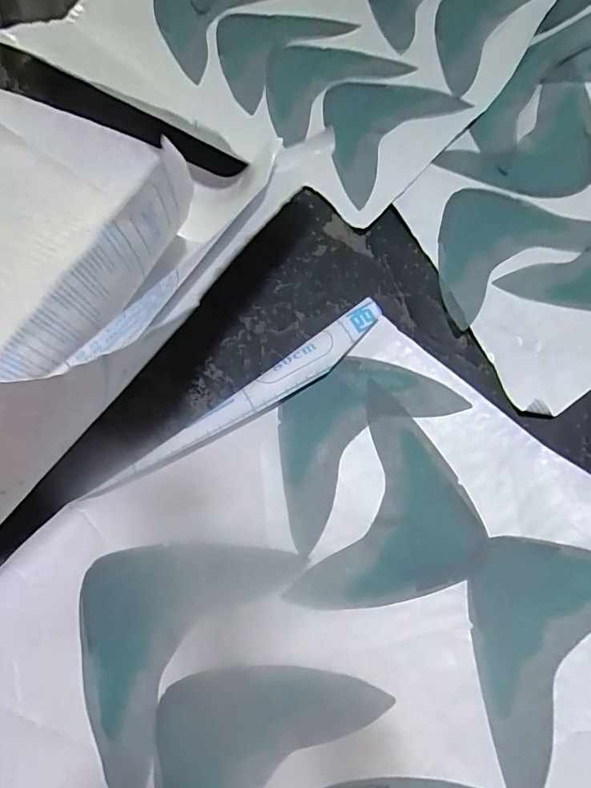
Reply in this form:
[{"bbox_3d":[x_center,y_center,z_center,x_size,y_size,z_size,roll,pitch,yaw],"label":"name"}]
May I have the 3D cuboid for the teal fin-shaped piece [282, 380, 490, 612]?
[{"bbox_3d":[0.080,0.091,0.348,0.112,0.008,0.166,23,72,8],"label":"teal fin-shaped piece"}]

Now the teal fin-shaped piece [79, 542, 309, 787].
[{"bbox_3d":[-0.091,0.154,0.321,0.112,0.012,0.170,35,74,12],"label":"teal fin-shaped piece"}]

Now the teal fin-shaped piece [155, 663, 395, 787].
[{"bbox_3d":[-0.037,0.232,0.293,0.114,0.005,0.167,35,70,12],"label":"teal fin-shaped piece"}]

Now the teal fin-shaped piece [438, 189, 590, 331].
[{"bbox_3d":[0.183,-0.143,0.433,0.165,0.008,0.113,-30,73,-10],"label":"teal fin-shaped piece"}]

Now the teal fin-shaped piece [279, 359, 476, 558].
[{"bbox_3d":[0.039,0.029,0.371,0.166,0.007,0.094,-41,75,-13],"label":"teal fin-shaped piece"}]

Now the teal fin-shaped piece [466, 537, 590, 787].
[{"bbox_3d":[0.167,0.157,0.317,0.171,0.005,0.114,-38,67,-12],"label":"teal fin-shaped piece"}]

